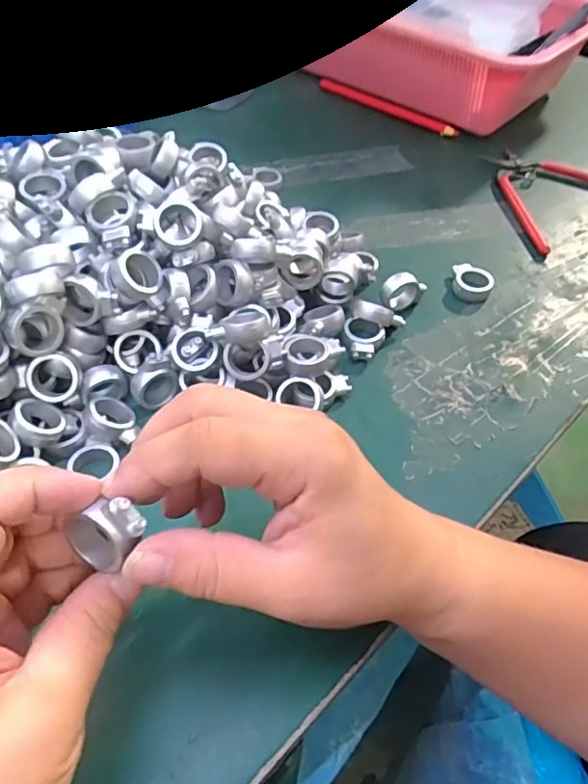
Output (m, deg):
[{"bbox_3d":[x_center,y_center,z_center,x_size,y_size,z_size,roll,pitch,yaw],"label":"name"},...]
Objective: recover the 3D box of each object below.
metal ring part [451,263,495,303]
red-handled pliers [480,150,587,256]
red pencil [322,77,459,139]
[{"bbox_3d":[0.122,-0.077,0.386,0.029,0.010,0.030,23,53,15],"label":"metal ring part"},{"bbox_3d":[0.234,-0.164,0.461,0.120,0.012,0.136,-4,51,-7],"label":"red-handled pliers"},{"bbox_3d":[0.092,-0.285,0.556,0.159,0.013,0.010,34,57,22],"label":"red pencil"}]

